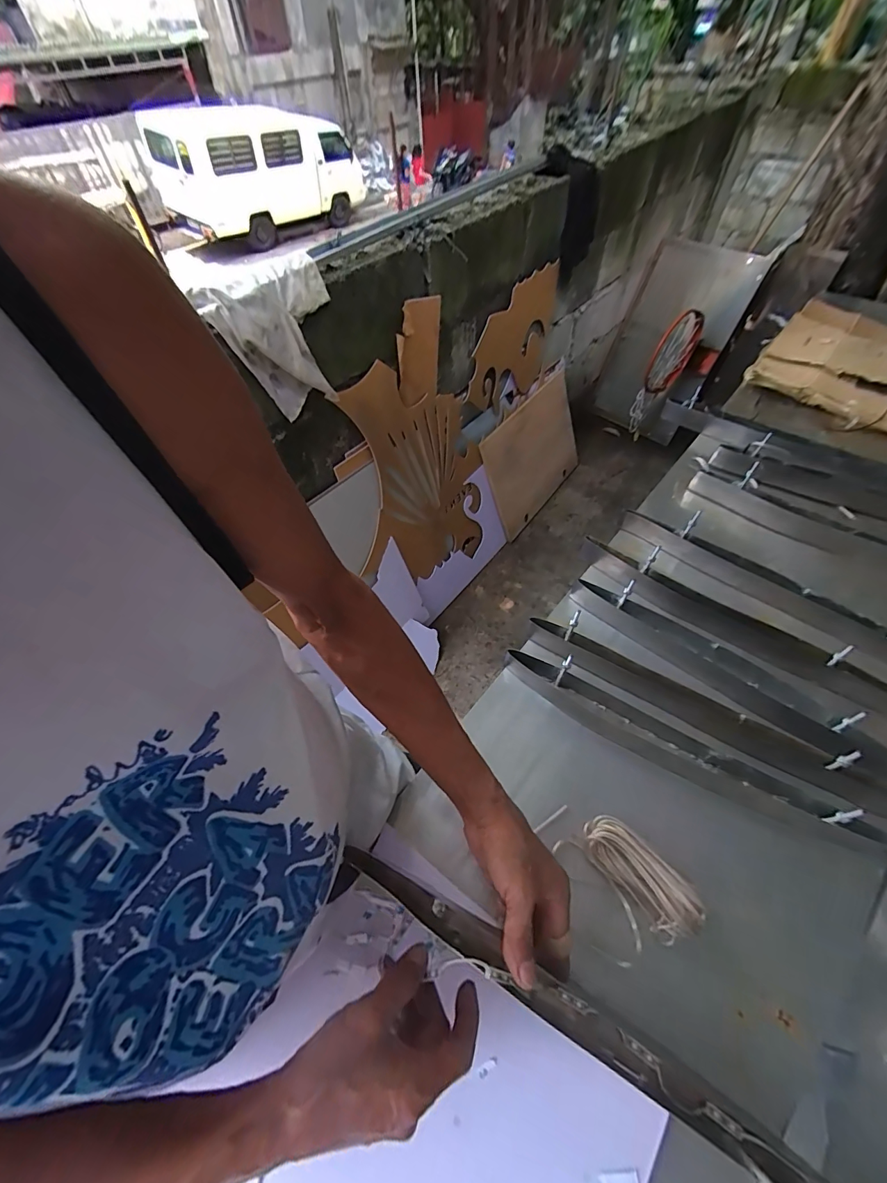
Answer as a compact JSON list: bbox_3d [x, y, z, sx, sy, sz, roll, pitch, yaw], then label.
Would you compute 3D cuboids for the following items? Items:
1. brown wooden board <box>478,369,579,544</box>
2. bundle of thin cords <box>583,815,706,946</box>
[{"bbox_3d":[0.374,-0.556,1.738,0.030,0.398,0.660,11,50,44],"label":"brown wooden board"},{"bbox_3d":[0.192,0.272,0.420,0.055,0.032,0.114,-34,61,-20],"label":"bundle of thin cords"}]

